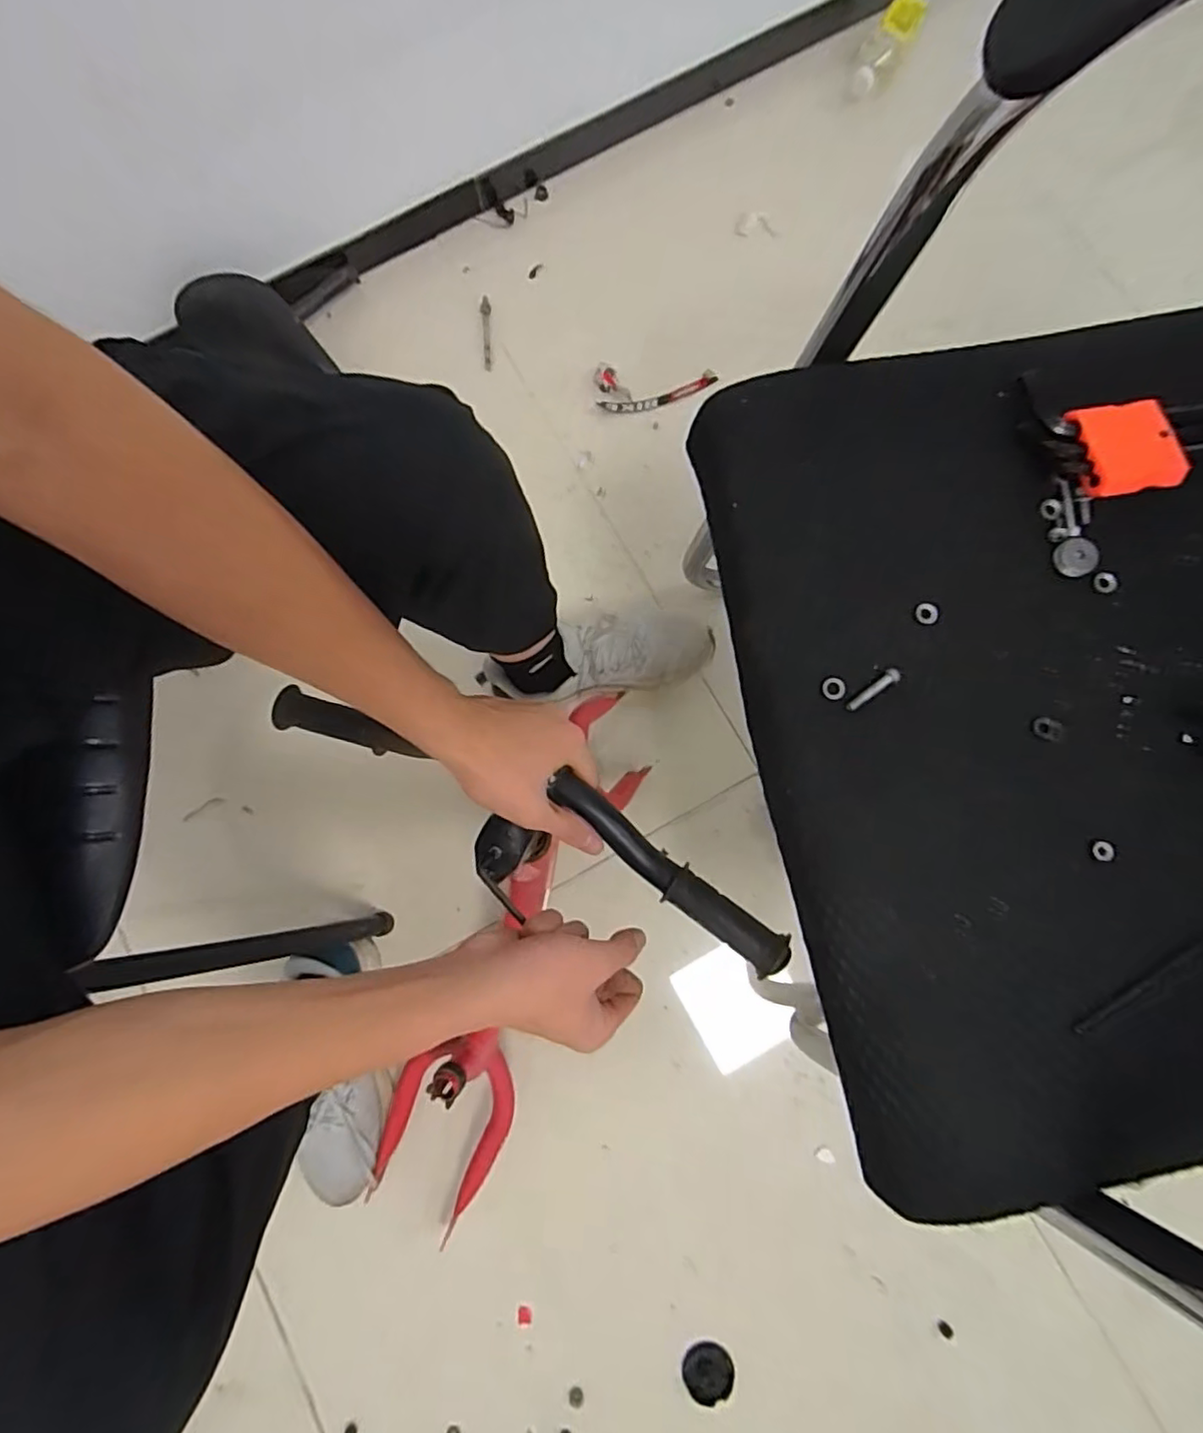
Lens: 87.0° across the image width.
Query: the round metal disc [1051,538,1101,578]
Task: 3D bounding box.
[{"bbox_3d":[0.273,-0.091,0.363,0.024,0.004,0.022,1,97,9],"label":"round metal disc"}]

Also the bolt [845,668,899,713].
[{"bbox_3d":[0.149,-0.014,0.347,0.035,0.004,0.007,-36,81,-4],"label":"bolt"}]

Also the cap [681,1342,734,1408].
[{"bbox_3d":[0.117,0.718,0.692,0.055,0.009,0.050,0,80,2],"label":"cap"}]

